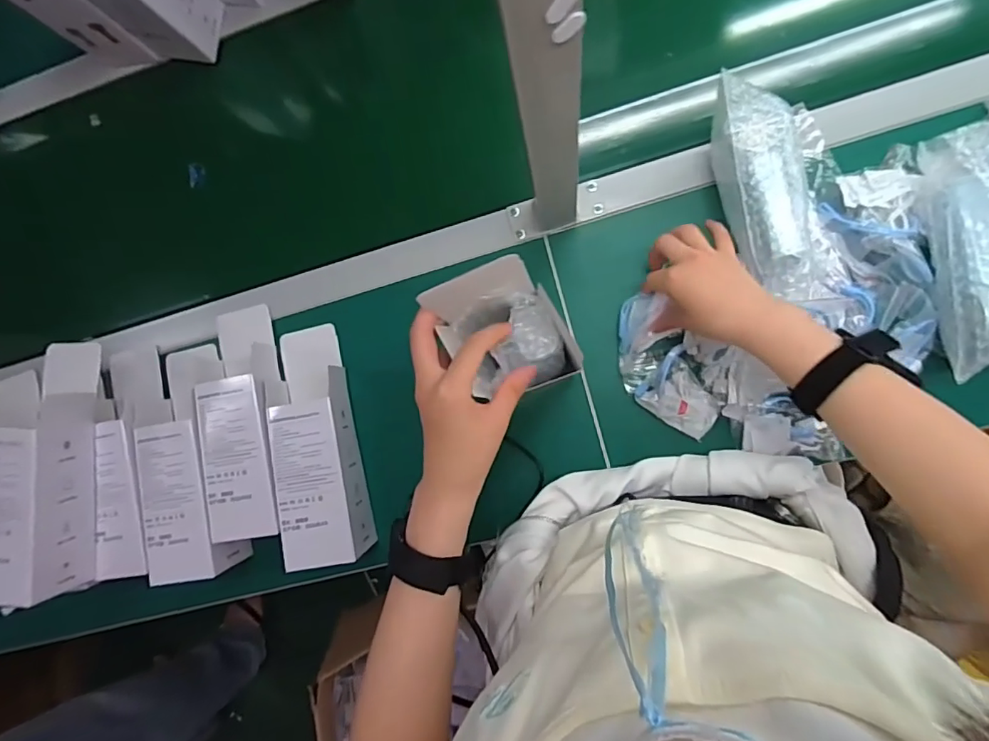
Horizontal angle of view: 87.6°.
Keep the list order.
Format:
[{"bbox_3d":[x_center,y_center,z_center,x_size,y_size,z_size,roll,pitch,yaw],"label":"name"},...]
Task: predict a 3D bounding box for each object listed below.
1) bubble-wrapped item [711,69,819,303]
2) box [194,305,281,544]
[{"bbox_3d":[0.246,-0.165,0.465,0.067,0.053,0.207,-13,87,8],"label":"bubble-wrapped item"},{"bbox_3d":[-0.259,0.056,0.555,0.078,0.076,0.231,-9,87,8],"label":"box"}]

